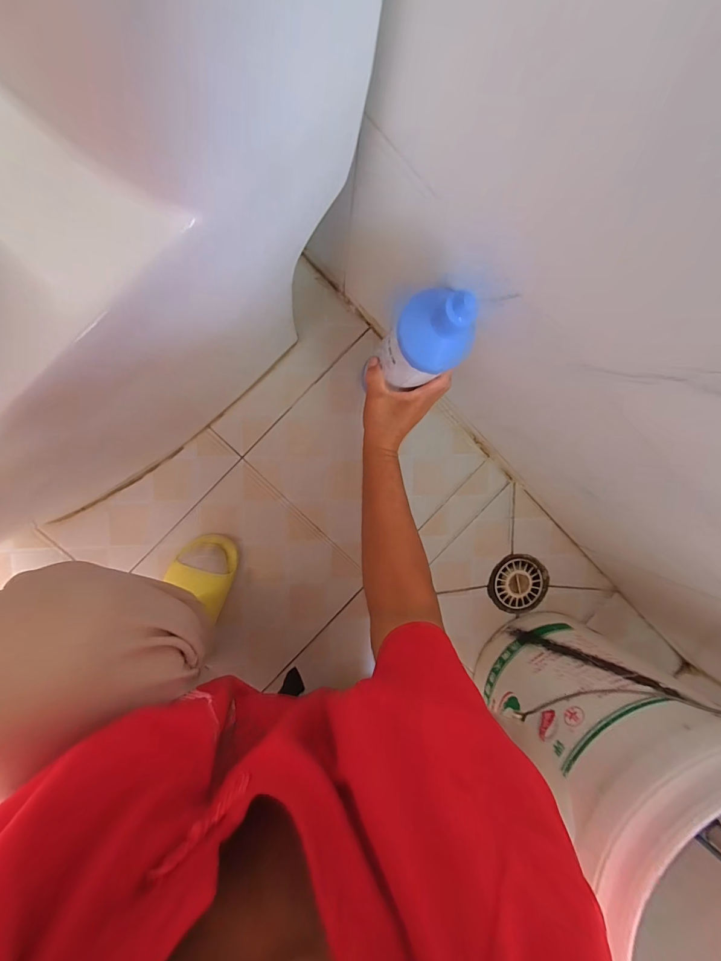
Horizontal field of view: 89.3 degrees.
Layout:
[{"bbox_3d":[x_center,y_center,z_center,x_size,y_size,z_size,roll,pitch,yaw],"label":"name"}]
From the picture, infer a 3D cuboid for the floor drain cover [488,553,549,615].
[{"bbox_3d":[0.290,0.190,0.667,0.110,0.008,0.105,36,91,-8],"label":"floor drain cover"}]

